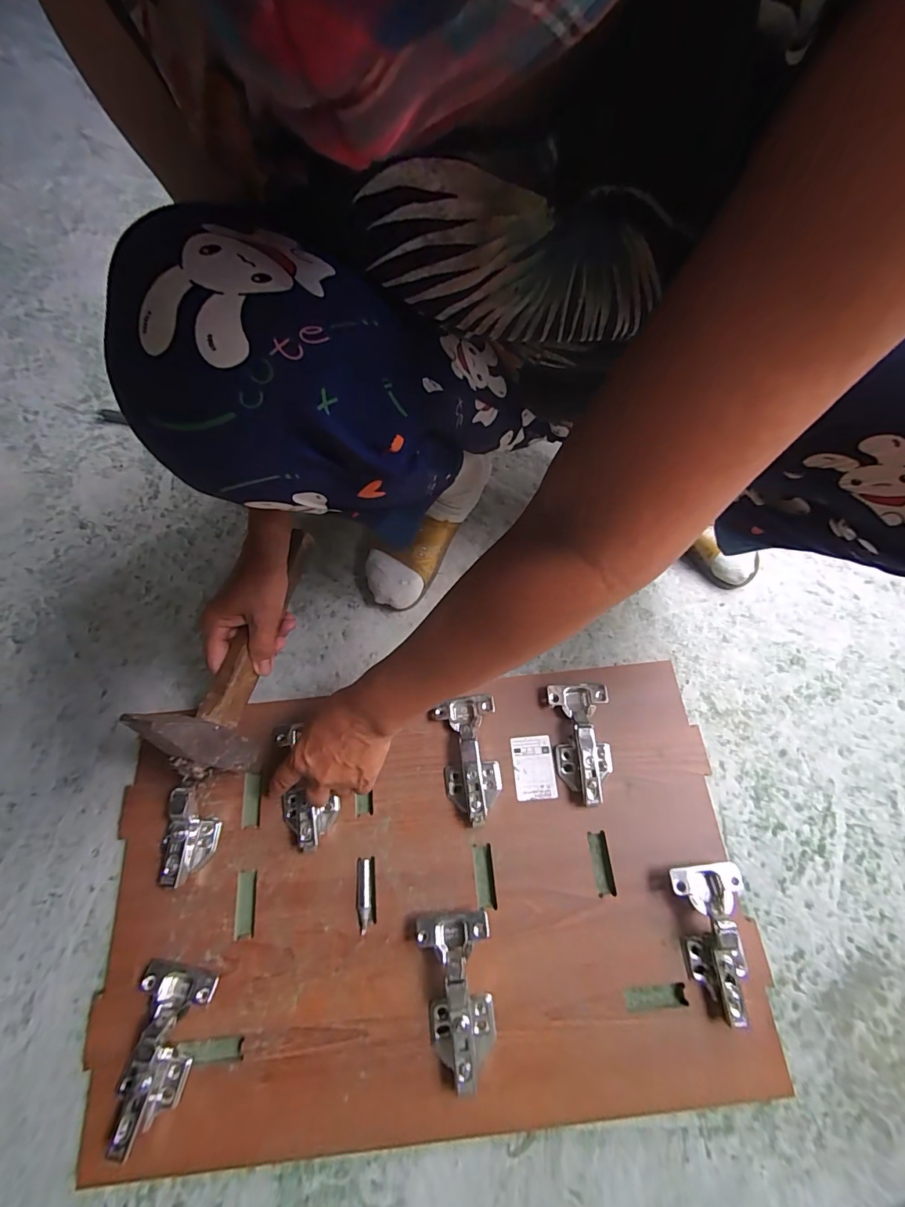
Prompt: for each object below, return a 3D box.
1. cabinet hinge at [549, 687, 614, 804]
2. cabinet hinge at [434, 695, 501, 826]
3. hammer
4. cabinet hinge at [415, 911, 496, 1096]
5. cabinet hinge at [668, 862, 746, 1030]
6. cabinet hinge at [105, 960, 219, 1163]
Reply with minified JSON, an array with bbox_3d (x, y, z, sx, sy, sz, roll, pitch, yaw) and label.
[{"bbox_3d":[0.130,0.140,0.463,0.060,0.023,0.114,2,67,1],"label":"cabinet hinge"},{"bbox_3d":[0.018,0.153,0.456,0.056,0.024,0.116,-6,67,-2],"label":"cabinet hinge"},{"bbox_3d":[-0.184,0.028,0.426,0.046,0.110,0.236,10,56,5],"label":"hammer"},{"bbox_3d":[0.004,0.327,0.379,0.061,0.037,0.117,-6,64,-2],"label":"cabinet hinge"},{"bbox_3d":[0.227,0.287,0.391,0.055,0.032,0.111,-3,71,-1],"label":"cabinet hinge"},{"bbox_3d":[-0.242,0.359,0.366,0.064,0.035,0.109,11,65,6],"label":"cabinet hinge"}]

